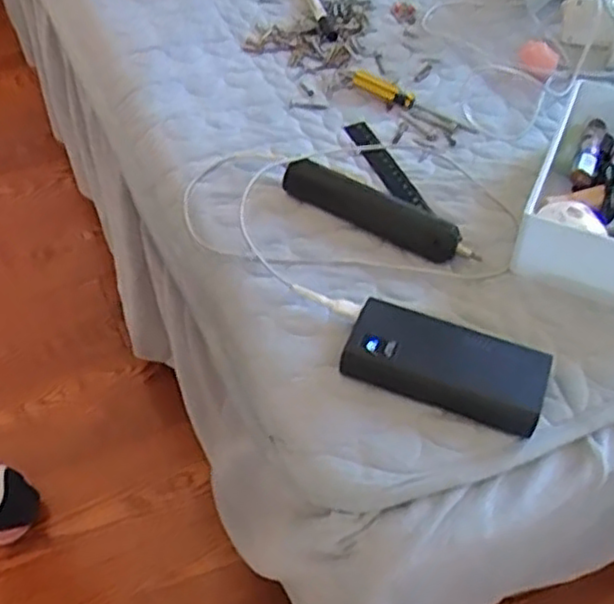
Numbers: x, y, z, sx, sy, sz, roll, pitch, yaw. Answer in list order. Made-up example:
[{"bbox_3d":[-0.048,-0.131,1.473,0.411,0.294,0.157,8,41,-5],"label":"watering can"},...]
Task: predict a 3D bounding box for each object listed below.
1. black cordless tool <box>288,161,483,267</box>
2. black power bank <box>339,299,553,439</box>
[{"bbox_3d":[0.063,-0.080,0.623,0.176,0.025,0.038,29,58,18],"label":"black cordless tool"},{"bbox_3d":[0.099,0.044,0.520,0.138,0.032,0.062,20,55,12],"label":"black power bank"}]

